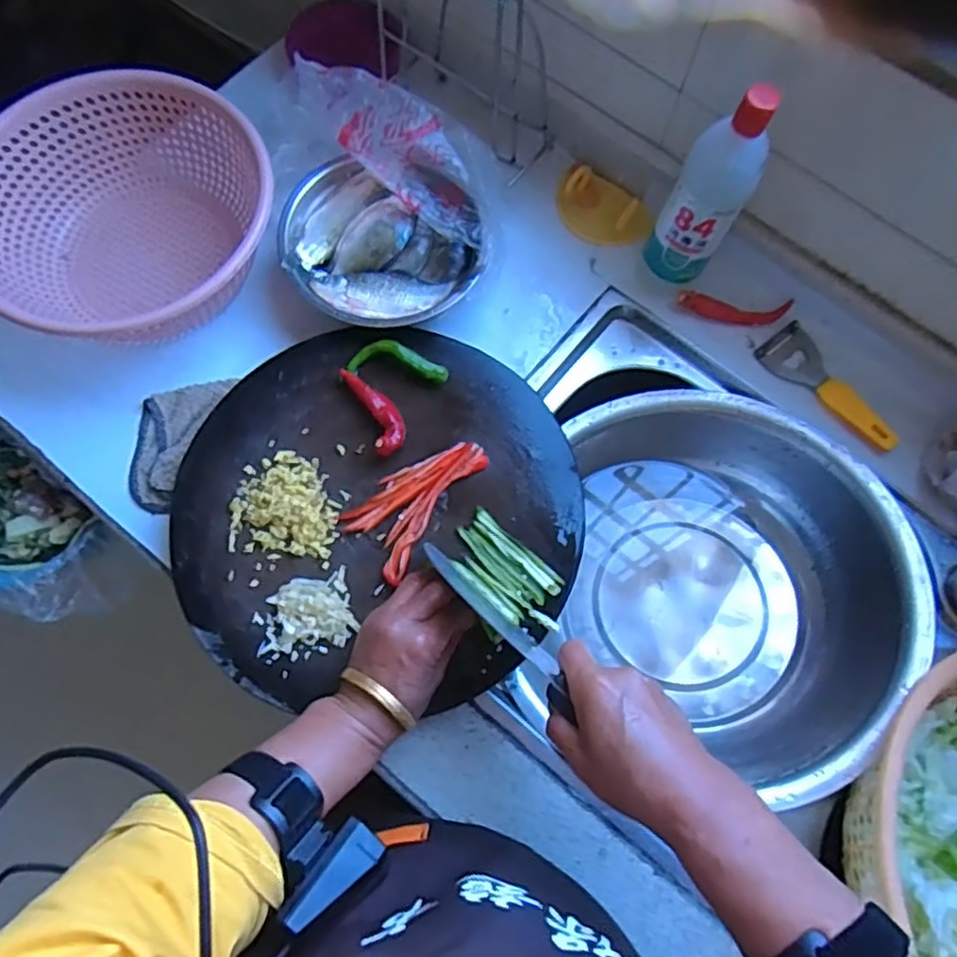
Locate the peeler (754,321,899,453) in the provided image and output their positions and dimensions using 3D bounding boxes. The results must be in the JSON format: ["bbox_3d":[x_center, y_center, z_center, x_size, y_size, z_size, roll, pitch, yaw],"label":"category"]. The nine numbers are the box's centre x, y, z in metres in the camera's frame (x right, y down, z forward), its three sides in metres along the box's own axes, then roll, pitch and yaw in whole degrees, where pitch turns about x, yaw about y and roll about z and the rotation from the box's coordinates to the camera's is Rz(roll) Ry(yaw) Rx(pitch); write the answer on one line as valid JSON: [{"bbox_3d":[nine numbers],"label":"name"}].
[{"bbox_3d":[0.334,-0.083,0.623,0.047,0.012,0.148,-35,78,-12],"label":"peeler"}]

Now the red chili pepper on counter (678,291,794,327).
[{"bbox_3d":[0.250,-0.165,0.641,0.111,0.025,0.021,3,73,-1],"label":"red chili pepper on counter"}]

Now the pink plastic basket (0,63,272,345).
[{"bbox_3d":[-0.314,-0.231,0.597,0.256,0.093,0.245,1,73,-2],"label":"pink plastic basket"}]

